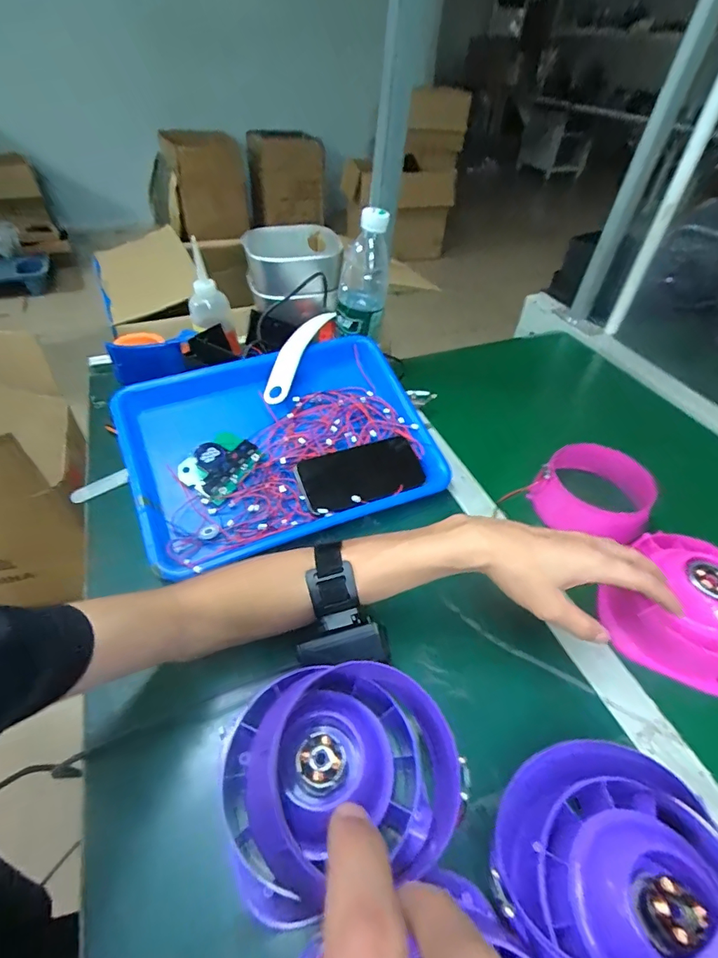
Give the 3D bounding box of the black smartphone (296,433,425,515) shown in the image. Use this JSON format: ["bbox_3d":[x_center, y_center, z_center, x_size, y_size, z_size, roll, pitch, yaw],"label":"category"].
[{"bbox_3d":[0.004,-0.007,0.521,0.139,0.015,0.079,-16,48,-19],"label":"black smartphone"}]

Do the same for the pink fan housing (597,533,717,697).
[{"bbox_3d":[0.305,0.115,0.419,0.128,0.071,0.121,31,51,24],"label":"pink fan housing"}]

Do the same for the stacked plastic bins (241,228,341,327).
[{"bbox_3d":[-0.103,-0.327,0.716,0.142,0.087,0.157,-3,46,-7],"label":"stacked plastic bins"}]

